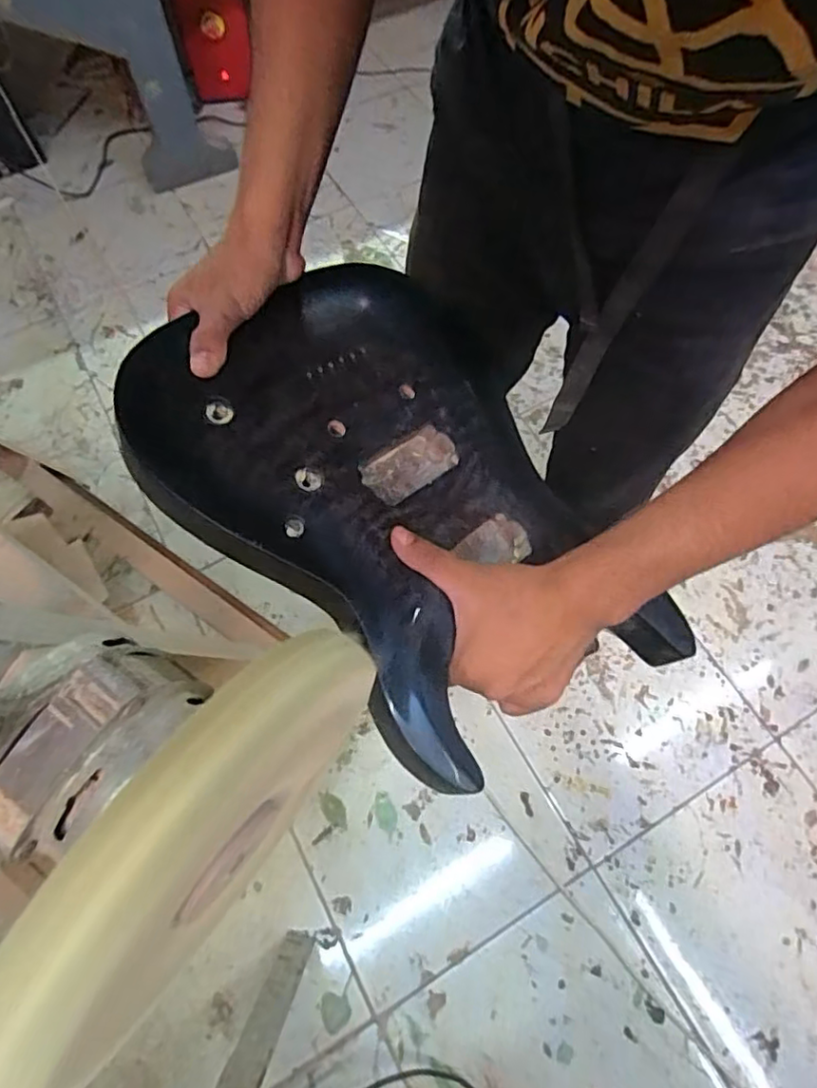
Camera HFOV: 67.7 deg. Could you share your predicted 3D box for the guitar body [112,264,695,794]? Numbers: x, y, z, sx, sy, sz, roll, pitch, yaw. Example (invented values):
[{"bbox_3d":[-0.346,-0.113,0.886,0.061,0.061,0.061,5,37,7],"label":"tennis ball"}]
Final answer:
[{"bbox_3d":[-0.017,-0.032,0.447,0.286,0.044,0.382,-25,80,-31],"label":"guitar body"}]

